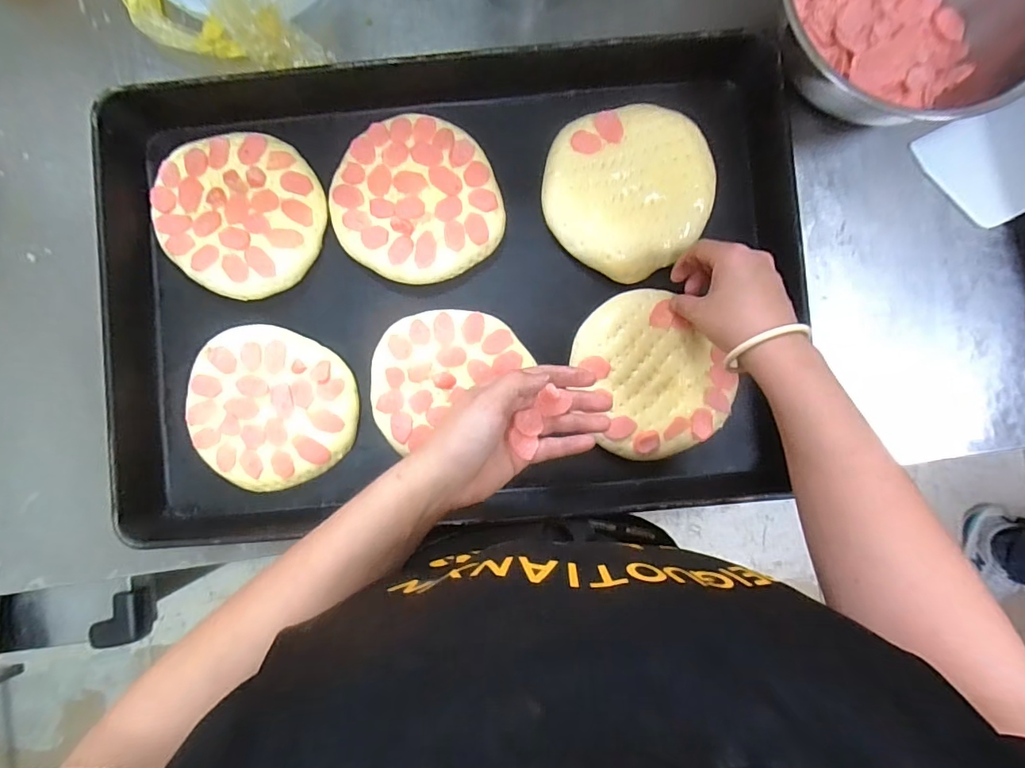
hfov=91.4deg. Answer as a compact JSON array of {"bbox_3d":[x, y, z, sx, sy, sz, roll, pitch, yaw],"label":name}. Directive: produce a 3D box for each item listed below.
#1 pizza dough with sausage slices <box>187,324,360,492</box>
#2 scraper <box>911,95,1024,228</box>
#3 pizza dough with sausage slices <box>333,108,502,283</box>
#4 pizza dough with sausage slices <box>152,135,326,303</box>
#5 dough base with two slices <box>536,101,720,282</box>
[{"bbox_3d":[-0.218,0.022,0.452,0.150,0.018,0.136,26,87,2],"label":"pizza dough with sausage slices"},{"bbox_3d":[0.447,-0.204,0.463,0.108,0.008,0.101,-26,86,3],"label":"scraper"},{"bbox_3d":[-0.090,-0.169,0.459,0.147,0.021,0.148,0,87,1],"label":"pizza dough with sausage slices"},{"bbox_3d":[-0.250,-0.159,0.462,0.153,0.023,0.142,0,87,1],"label":"pizza dough with sausage slices"},{"bbox_3d":[0.104,-0.179,0.454,0.144,0.021,0.147,0,87,1],"label":"dough base with two slices"}]

